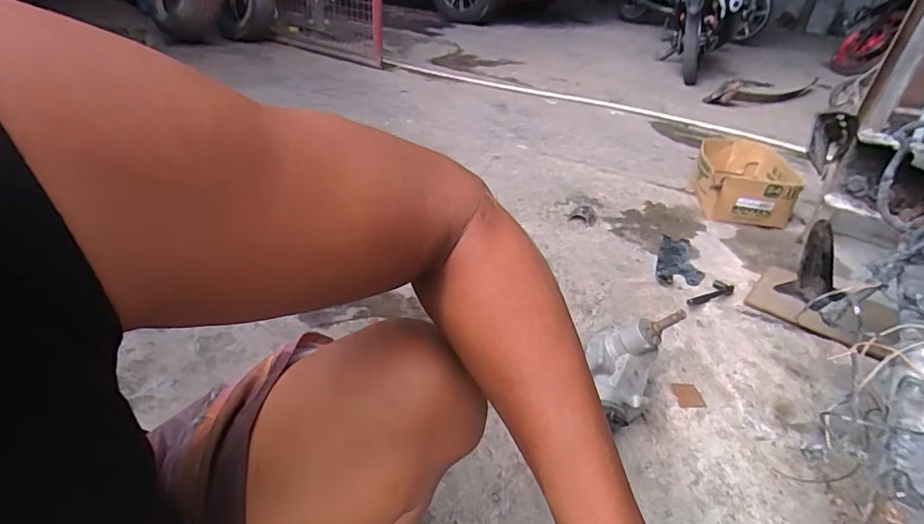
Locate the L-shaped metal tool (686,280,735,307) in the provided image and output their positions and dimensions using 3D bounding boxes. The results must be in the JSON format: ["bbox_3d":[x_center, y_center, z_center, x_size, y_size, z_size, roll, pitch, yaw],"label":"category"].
[{"bbox_3d":[0.590,0.076,1.112,0.227,0.013,0.053,-10,34,-42],"label":"L-shaped metal tool"}]

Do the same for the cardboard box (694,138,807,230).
[{"bbox_3d":[0.944,-0.277,1.590,0.284,0.157,0.376,15,35,16],"label":"cardboard box"}]

